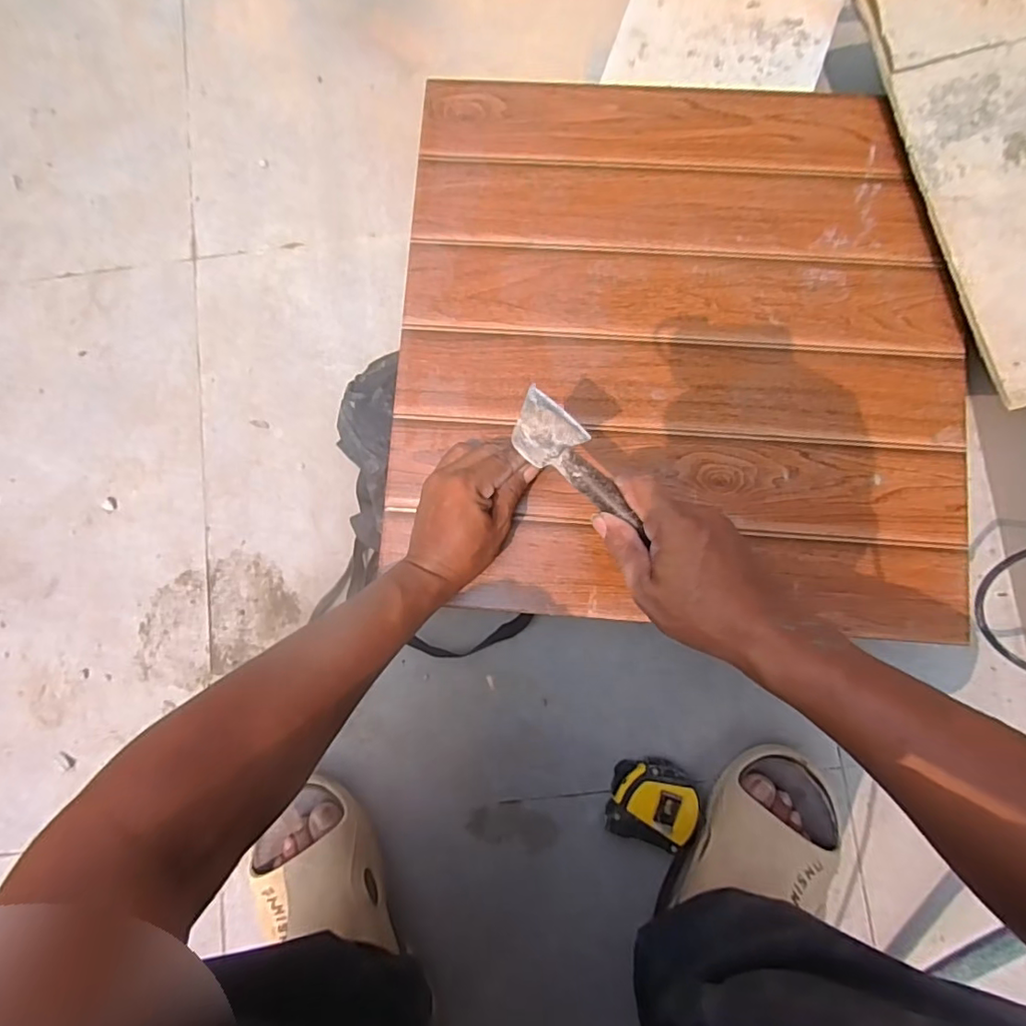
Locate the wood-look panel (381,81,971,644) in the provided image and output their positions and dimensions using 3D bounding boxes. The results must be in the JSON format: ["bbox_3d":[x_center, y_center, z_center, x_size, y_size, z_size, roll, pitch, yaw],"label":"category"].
[{"bbox_3d":[0.144,-0.150,0.483,0.483,0.010,0.481,4,83,2],"label":"wood-look panel"}]

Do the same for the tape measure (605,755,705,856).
[{"bbox_3d":[0.133,0.262,0.501,0.085,0.035,0.068,13,84,3],"label":"tape measure"}]

